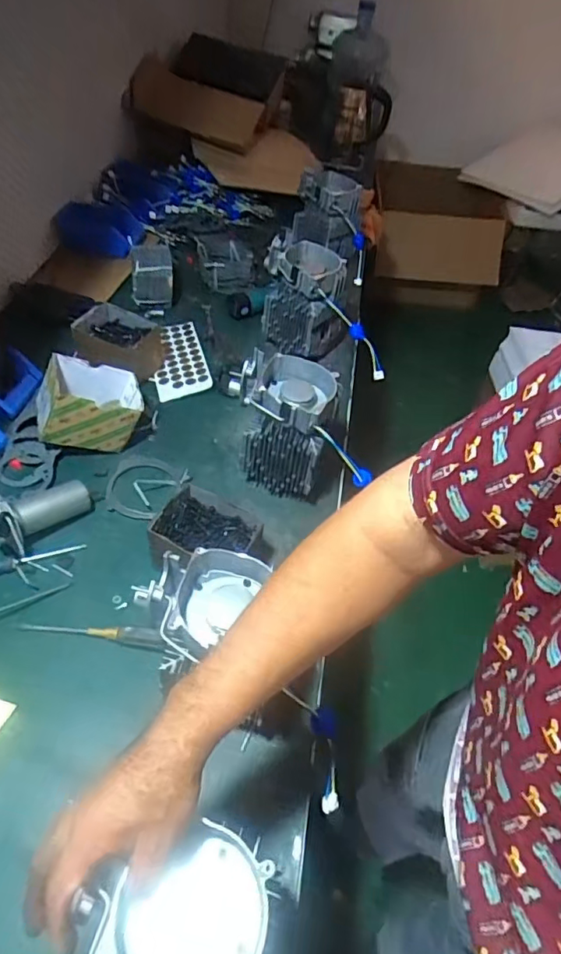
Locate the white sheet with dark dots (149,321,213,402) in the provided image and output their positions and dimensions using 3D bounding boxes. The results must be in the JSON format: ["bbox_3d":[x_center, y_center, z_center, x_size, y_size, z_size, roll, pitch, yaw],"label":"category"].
[{"bbox_3d":[-0.210,-0.241,1.095,0.109,0.009,0.224,-19,55,-4],"label":"white sheet with dark dots"}]

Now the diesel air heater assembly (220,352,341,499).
[{"bbox_3d":[-0.002,-0.075,0.861,0.161,0.217,0.114,20,50,10],"label":"diesel air heater assembly"}]

